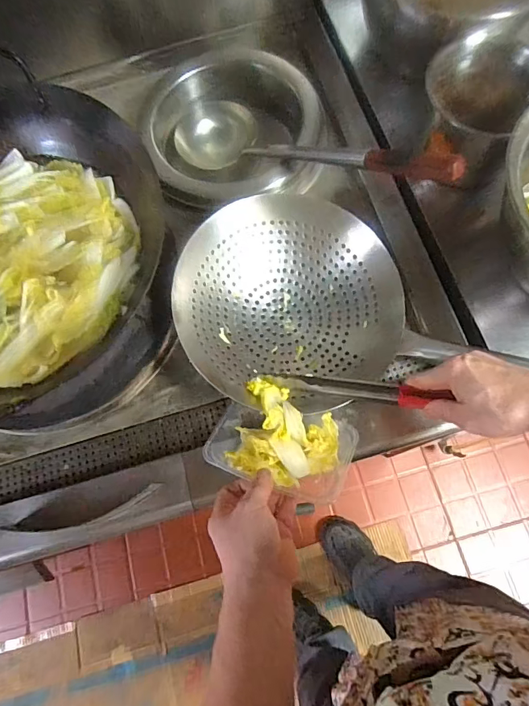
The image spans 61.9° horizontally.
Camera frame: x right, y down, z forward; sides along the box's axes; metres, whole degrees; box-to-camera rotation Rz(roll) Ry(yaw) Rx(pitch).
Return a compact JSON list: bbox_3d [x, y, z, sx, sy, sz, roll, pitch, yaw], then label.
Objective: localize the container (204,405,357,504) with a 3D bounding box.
[{"bbox_3d":[0.020,0.108,0.518,0.158,0.047,0.097,16,73,8],"label":"container"}]

